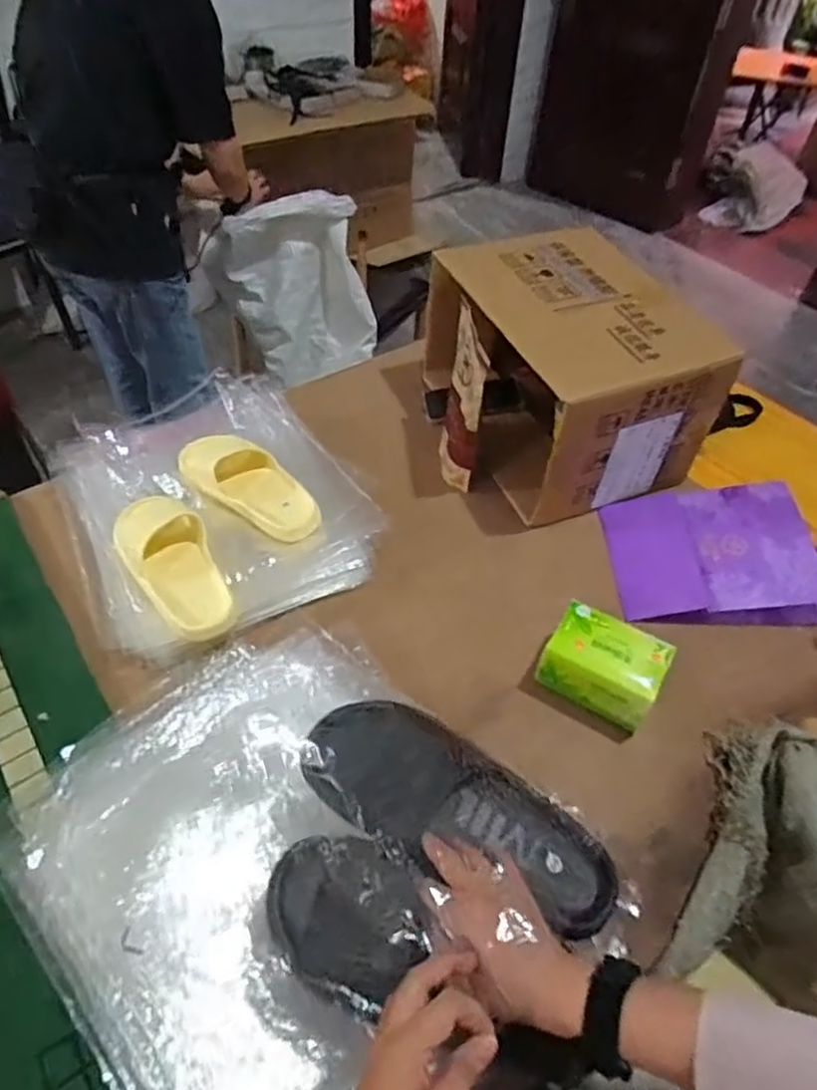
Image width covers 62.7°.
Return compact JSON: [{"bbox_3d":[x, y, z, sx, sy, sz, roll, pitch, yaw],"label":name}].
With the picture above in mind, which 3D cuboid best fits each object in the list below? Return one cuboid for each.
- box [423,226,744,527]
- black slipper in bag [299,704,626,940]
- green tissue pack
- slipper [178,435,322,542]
[{"bbox_3d":[0.221,-0.268,1.041,0.322,0.248,0.385,-14,51,-15],"label":"box"},{"bbox_3d":[0.045,0.218,0.557,0.273,0.054,0.113,27,52,5],"label":"black slipper in bag"},{"bbox_3d":[0.233,0.142,0.800,0.132,0.078,0.087,27,52,19],"label":"green tissue pack"},{"bbox_3d":[-0.227,-0.086,0.964,0.234,0.057,0.101,34,54,6],"label":"slipper"}]

